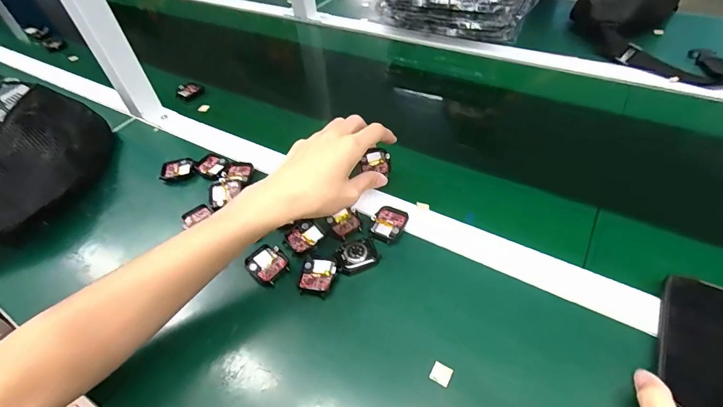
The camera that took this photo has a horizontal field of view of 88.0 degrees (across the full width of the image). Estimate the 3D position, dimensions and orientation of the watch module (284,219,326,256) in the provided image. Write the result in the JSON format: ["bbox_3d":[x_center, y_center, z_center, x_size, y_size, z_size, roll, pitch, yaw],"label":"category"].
[{"bbox_3d":[-0.063,0.038,0.422,0.040,0.005,0.038,-37,55,-25],"label":"watch module"}]

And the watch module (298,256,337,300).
[{"bbox_3d":[-0.046,0.076,0.390,0.035,0.005,0.040,9,50,14],"label":"watch module"}]

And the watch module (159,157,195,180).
[{"bbox_3d":[-0.257,-0.050,0.525,0.044,0.009,0.034,-11,48,-5],"label":"watch module"}]

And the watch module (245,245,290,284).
[{"bbox_3d":[-0.102,0.065,0.404,0.043,0.008,0.037,32,58,29],"label":"watch module"}]

